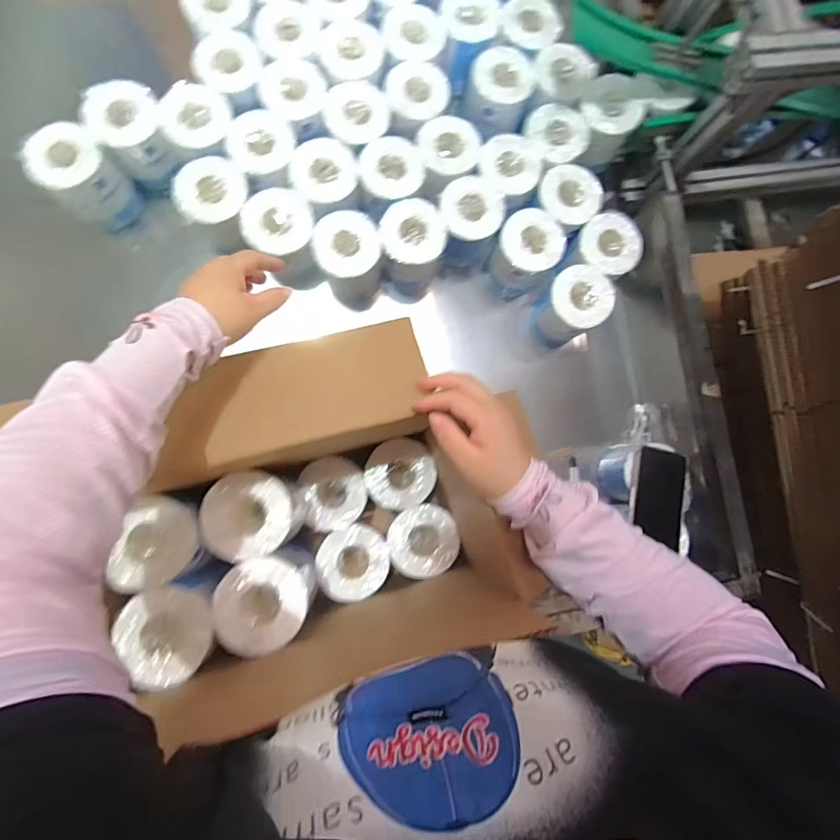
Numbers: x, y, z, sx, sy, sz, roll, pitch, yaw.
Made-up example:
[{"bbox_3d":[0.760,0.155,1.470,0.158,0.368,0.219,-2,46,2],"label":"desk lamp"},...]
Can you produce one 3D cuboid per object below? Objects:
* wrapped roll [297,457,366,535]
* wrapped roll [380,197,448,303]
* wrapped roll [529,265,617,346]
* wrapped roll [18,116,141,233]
[{"bbox_3d":[-0.125,0.110,0.646,0.094,0.075,0.094,-14,86,-7],"label":"wrapped roll"},{"bbox_3d":[-0.018,-0.281,0.741,0.095,0.159,0.100,1,85,-6],"label":"wrapped roll"},{"bbox_3d":[0.254,-0.191,0.754,0.099,0.138,0.098,-39,90,-8],"label":"wrapped roll"},{"bbox_3d":[-0.530,-0.378,0.691,0.104,0.119,0.106,39,82,-2],"label":"wrapped roll"}]

